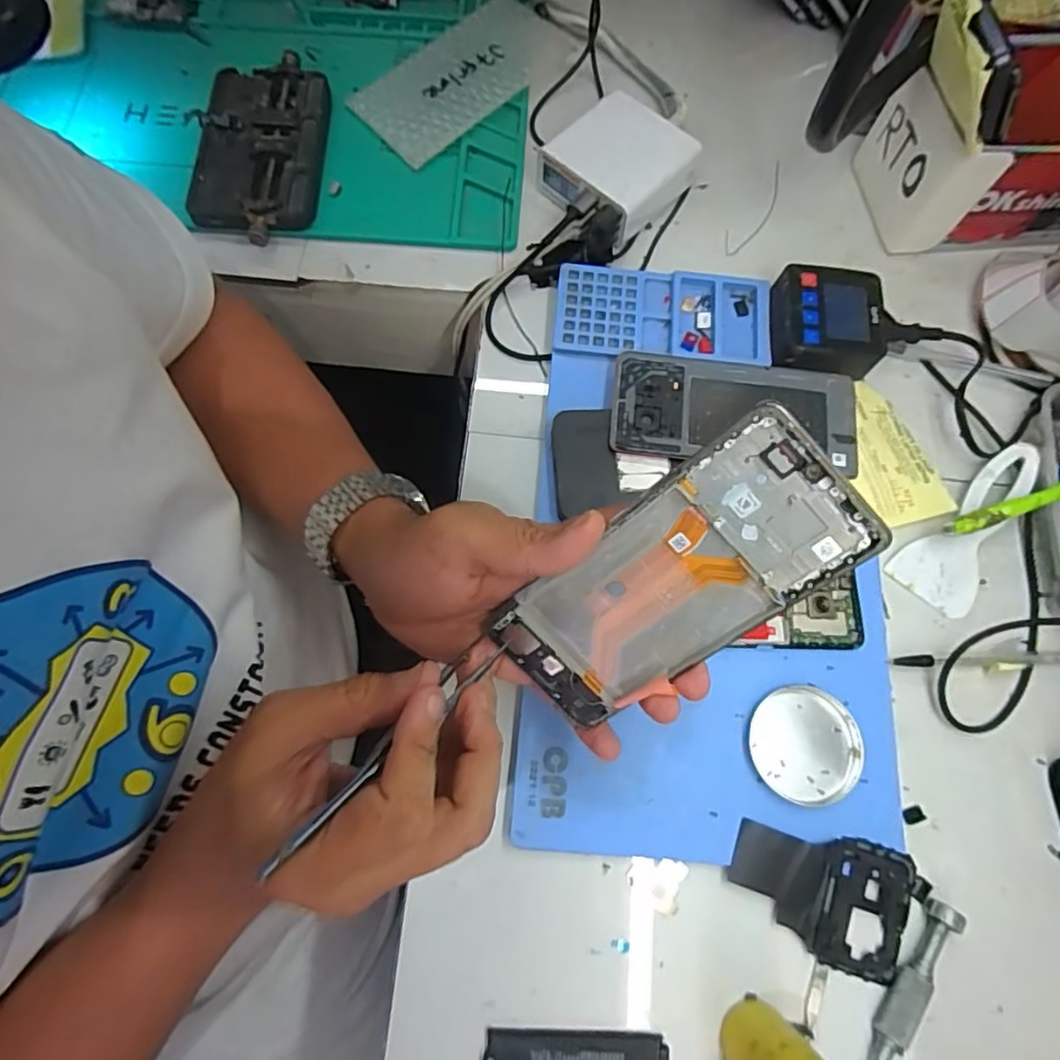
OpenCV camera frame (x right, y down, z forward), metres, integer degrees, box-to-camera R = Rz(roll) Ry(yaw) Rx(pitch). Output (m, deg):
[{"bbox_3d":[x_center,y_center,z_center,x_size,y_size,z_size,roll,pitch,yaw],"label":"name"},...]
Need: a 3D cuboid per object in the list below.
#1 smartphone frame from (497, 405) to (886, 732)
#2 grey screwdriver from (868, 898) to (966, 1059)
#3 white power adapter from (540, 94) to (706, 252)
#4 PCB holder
[{"bbox_3d":[0.061,0.023,0.264,0.073,0.007,0.157,45,116,-8],"label":"smartphone frame"},{"bbox_3d":[0.197,0.244,0.321,0.015,0.017,0.102,35,75,9],"label":"grey screwdriver"},{"bbox_3d":[0.063,-0.276,0.461,0.090,0.036,0.093,44,77,11],"label":"white power adapter"},{"bbox_3d":[-0.210,-0.293,0.473,0.097,0.023,0.169,-1,73,-2],"label":"PCB holder"}]

